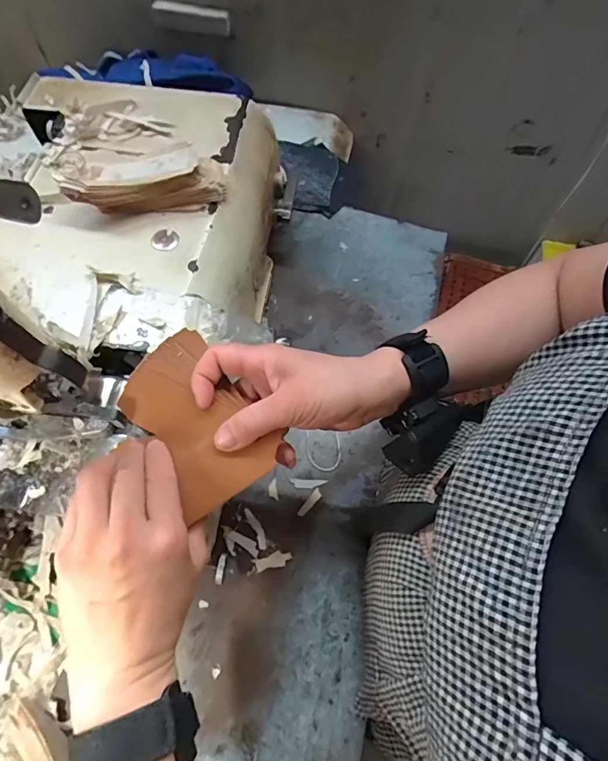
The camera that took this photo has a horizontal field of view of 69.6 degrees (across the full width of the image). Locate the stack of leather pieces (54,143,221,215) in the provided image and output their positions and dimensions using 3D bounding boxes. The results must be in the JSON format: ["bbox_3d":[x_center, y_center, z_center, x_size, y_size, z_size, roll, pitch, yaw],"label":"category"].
[{"bbox_3d":[-0.142,-0.181,0.395,0.135,0.039,0.049,-11,66,-8],"label":"stack of leather pieces"}]

